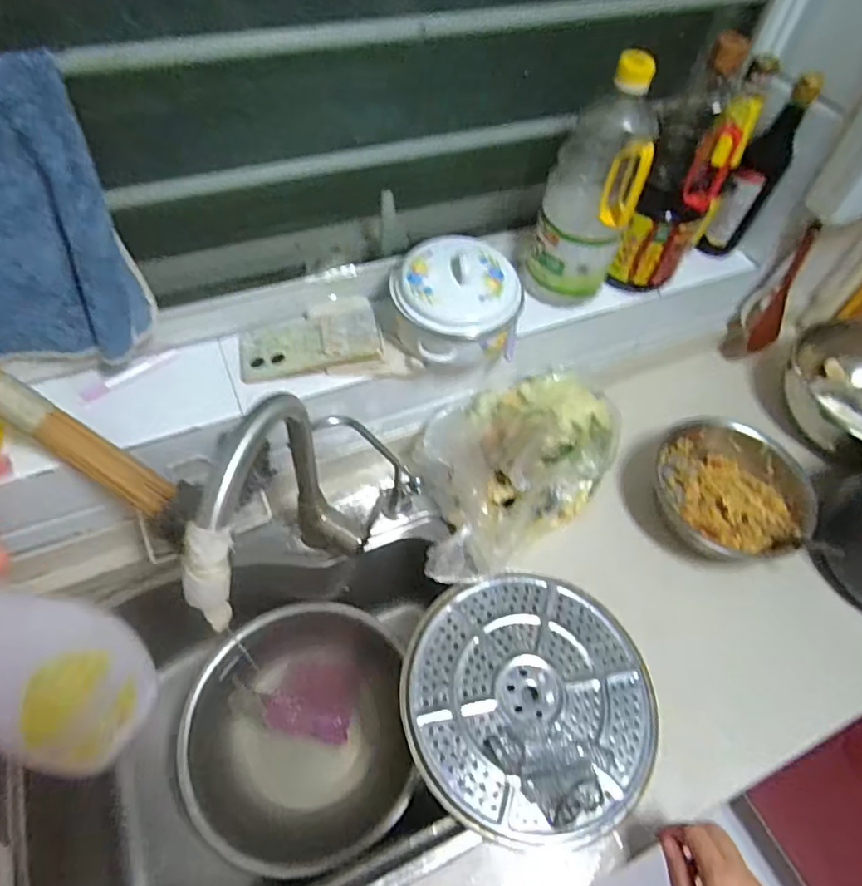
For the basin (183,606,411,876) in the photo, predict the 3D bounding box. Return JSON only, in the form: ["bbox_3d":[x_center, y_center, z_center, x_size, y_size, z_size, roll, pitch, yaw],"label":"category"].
[{"bbox_3d":[-0.178,0.390,0.778,0.281,0.072,0.311,-5,56,-8],"label":"basin"}]

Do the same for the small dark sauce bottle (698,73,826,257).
[{"bbox_3d":[0.479,-0.390,0.826,0.060,0.248,0.055,34,59,18],"label":"small dark sauce bottle"}]

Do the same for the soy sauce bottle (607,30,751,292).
[{"bbox_3d":[0.325,-0.343,0.738,0.103,0.281,0.106,25,57,13],"label":"soy sauce bottle"}]

